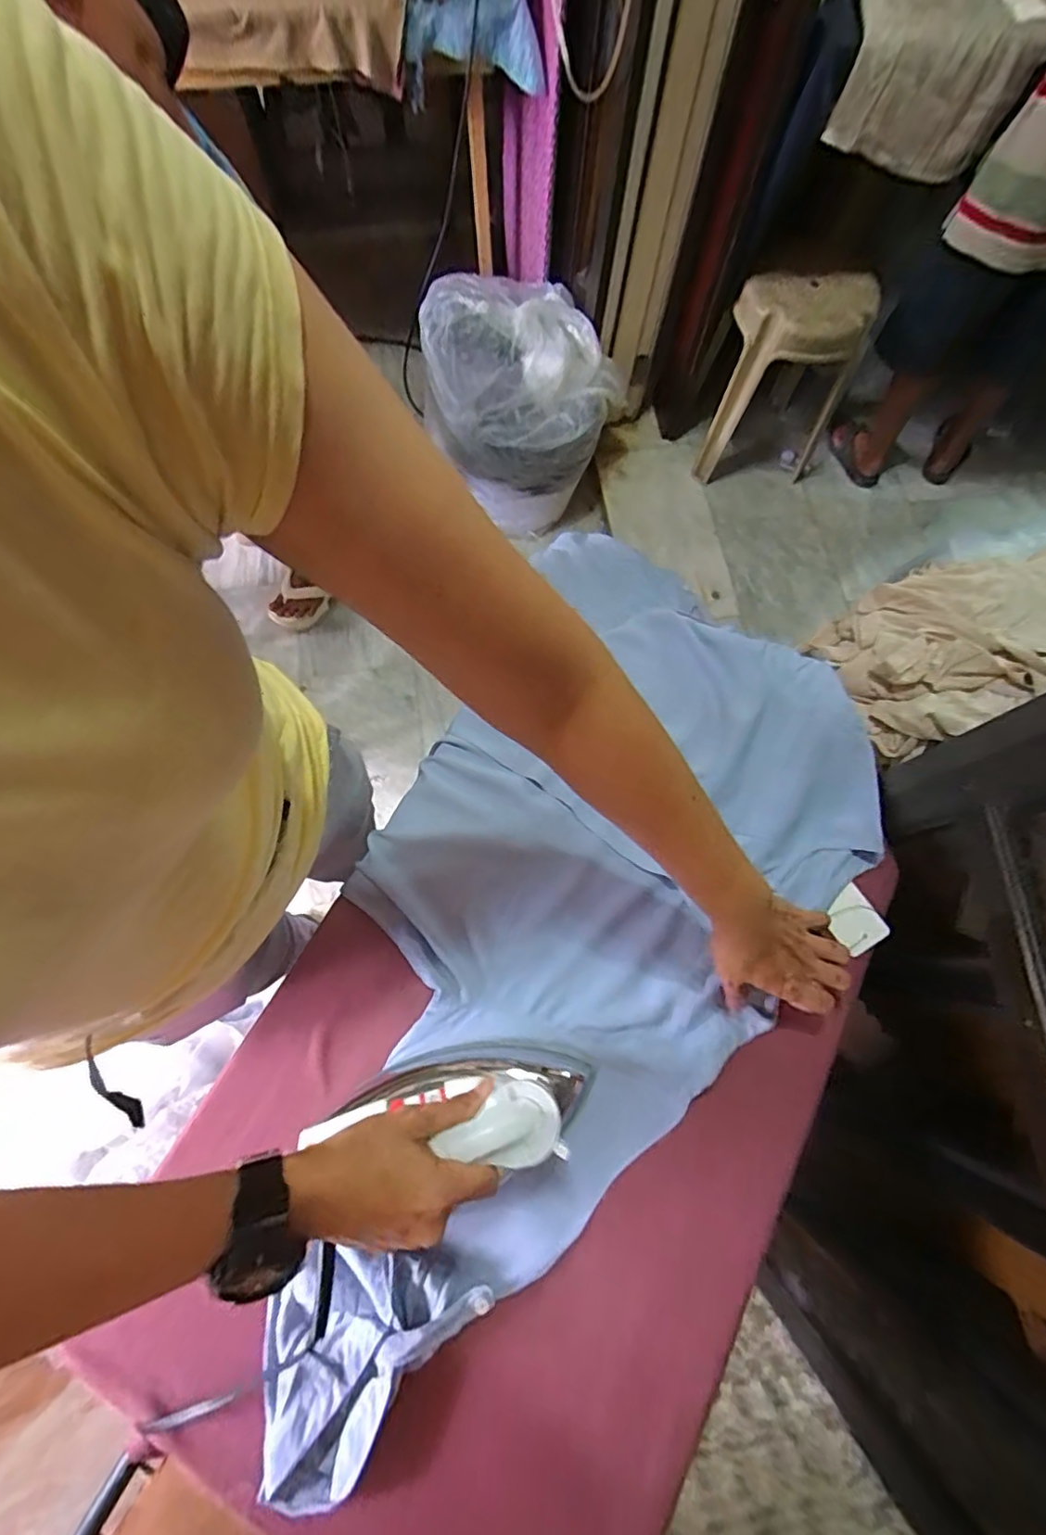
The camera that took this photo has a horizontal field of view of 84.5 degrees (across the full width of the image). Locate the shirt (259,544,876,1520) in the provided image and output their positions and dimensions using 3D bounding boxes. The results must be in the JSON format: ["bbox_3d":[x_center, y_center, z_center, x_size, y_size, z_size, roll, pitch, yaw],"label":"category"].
[{"bbox_3d":[0.042,0.158,0.540,0.412,0.058,0.826,27,74,6],"label":"shirt"}]

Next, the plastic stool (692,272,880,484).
[{"bbox_3d":[0.630,-0.932,1.457,0.297,0.433,0.269,7,73,0],"label":"plastic stool"}]

